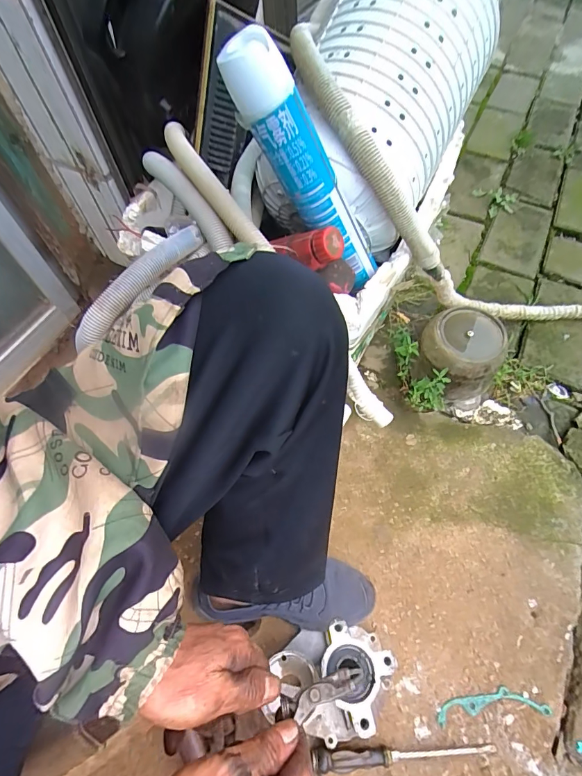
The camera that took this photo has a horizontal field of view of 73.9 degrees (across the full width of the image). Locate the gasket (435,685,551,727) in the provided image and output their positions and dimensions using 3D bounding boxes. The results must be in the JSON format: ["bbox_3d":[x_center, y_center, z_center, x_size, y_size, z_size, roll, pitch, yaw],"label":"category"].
[{"bbox_3d":[0.267,0.424,0.518,0.146,0.010,0.033,-5,62,-3],"label":"gasket"}]

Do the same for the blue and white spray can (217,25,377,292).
[{"bbox_3d":[0.024,-0.242,0.463,0.067,0.315,0.077,-19,59,23],"label":"blue and white spray can"}]

